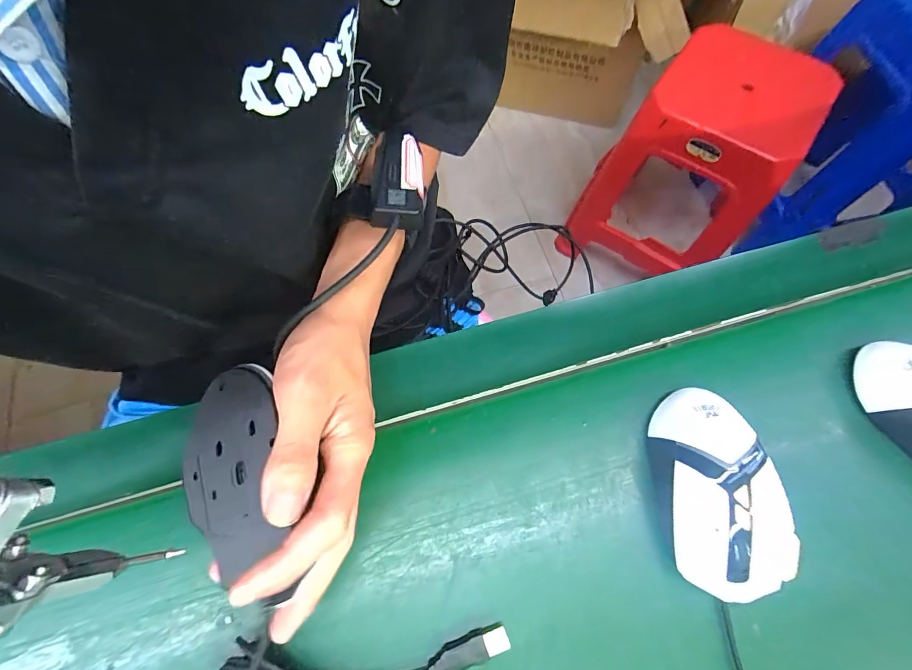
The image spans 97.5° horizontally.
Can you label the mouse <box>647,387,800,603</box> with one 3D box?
[{"bbox_3d":[0.157,0.094,0.252,0.062,0.050,0.122,-1,69,-1],"label":"mouse"}]

